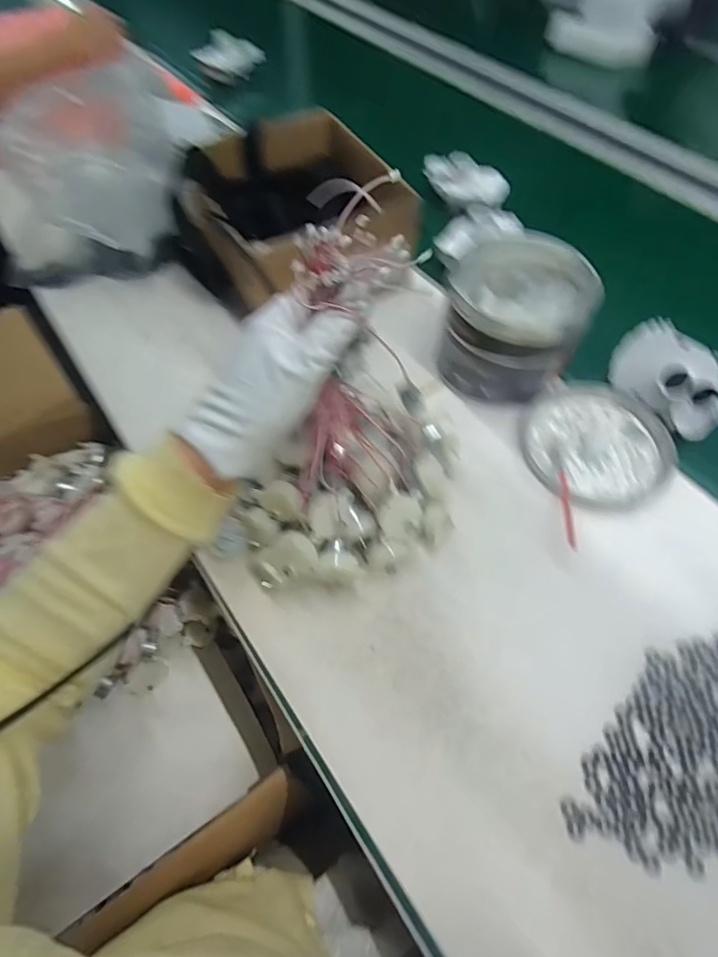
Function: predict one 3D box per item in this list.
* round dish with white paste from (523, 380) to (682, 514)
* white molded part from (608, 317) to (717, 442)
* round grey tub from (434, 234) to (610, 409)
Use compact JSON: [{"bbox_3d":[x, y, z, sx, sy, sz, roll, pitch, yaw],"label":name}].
[{"bbox_3d":[0.220,-0.033,0.456,0.135,0.014,0.130,0,59,1],"label":"round dish with white paste"},{"bbox_3d":[0.296,-0.095,0.462,0.047,0.052,0.112,-32,64,-17],"label":"white molded part"},{"bbox_3d":[0.148,-0.150,0.471,0.122,0.091,0.139,30,64,18],"label":"round grey tub"}]

